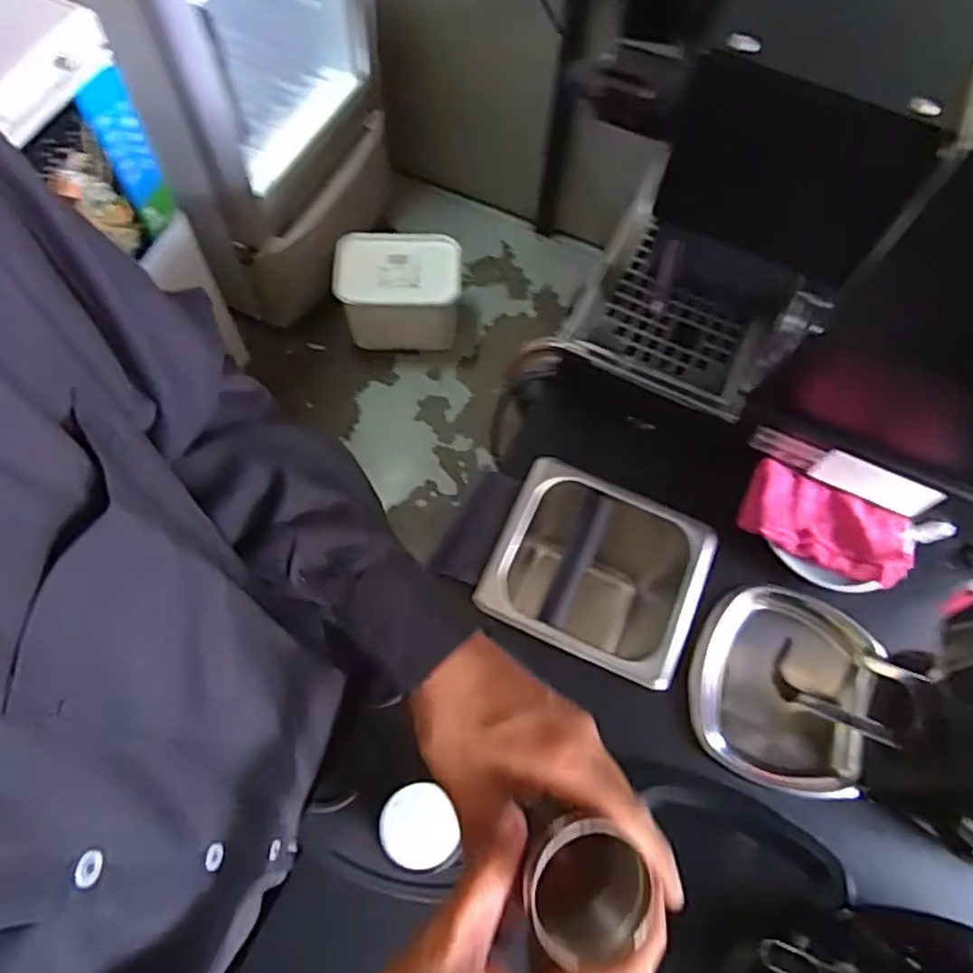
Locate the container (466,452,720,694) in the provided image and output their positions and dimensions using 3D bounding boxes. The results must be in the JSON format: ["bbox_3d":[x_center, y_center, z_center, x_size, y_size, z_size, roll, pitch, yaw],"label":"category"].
[{"bbox_3d":[0.102,0.094,0.684,0.184,0.154,0.169,21,68,7],"label":"container"}]

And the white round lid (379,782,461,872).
[{"bbox_3d":[-0.049,0.244,0.502,0.054,0.009,0.054,1,67,-1],"label":"white round lid"}]

